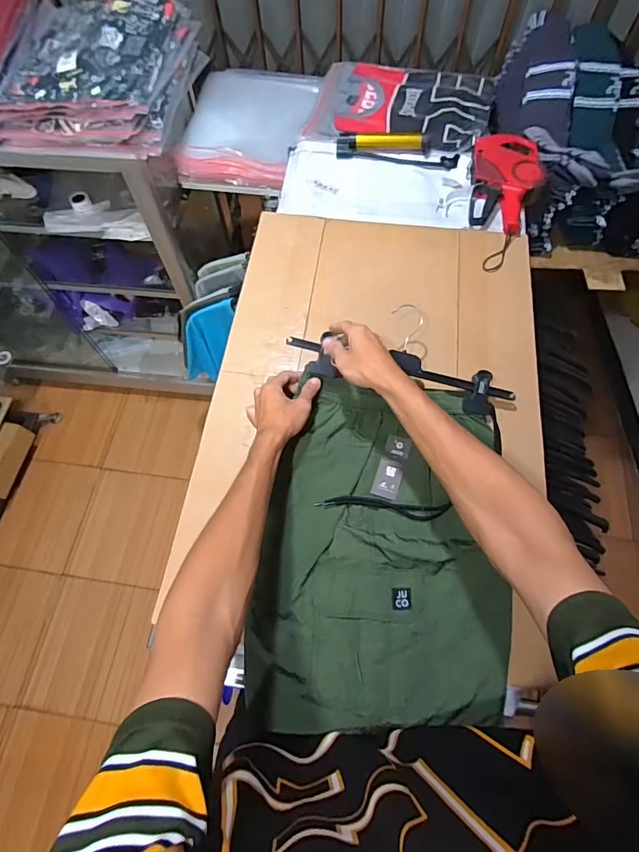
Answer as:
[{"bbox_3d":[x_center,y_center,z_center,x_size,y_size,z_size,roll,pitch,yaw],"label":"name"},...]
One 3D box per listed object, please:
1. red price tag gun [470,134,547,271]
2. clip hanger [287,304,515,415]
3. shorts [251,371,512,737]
[{"bbox_3d":[0.350,-0.423,0.809,0.124,0.049,0.301,7,67,4],"label":"red price tag gun"},{"bbox_3d":[0.129,-0.117,0.676,0.337,0.042,0.154,13,67,-1],"label":"clip hanger"},{"bbox_3d":[0.084,0.151,0.577,0.306,0.018,0.439,7,67,4],"label":"shorts"}]

